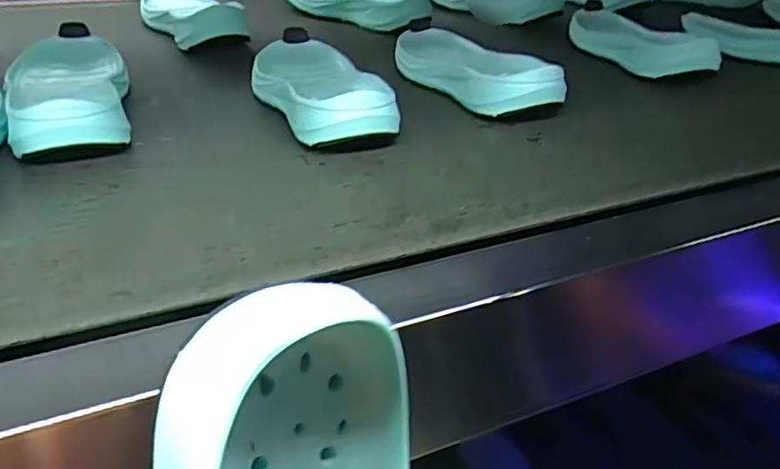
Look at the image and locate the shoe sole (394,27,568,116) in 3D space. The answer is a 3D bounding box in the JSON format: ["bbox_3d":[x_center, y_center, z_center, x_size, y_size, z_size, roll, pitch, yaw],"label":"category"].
[{"bbox_3d":[0.068,-0.159,0.589,0.092,0.040,0.224,-11,33,-21],"label":"shoe sole"}]

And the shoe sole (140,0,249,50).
[{"bbox_3d":[-0.236,-0.257,0.725,0.088,0.041,0.210,-15,35,-27],"label":"shoe sole"}]

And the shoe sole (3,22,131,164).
[{"bbox_3d":[-0.254,-0.117,0.501,0.084,0.036,0.223,-10,33,-21],"label":"shoe sole"}]

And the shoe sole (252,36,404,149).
[{"bbox_3d":[-0.065,-0.131,0.532,0.097,0.039,0.230,-8,32,-16],"label":"shoe sole"}]

